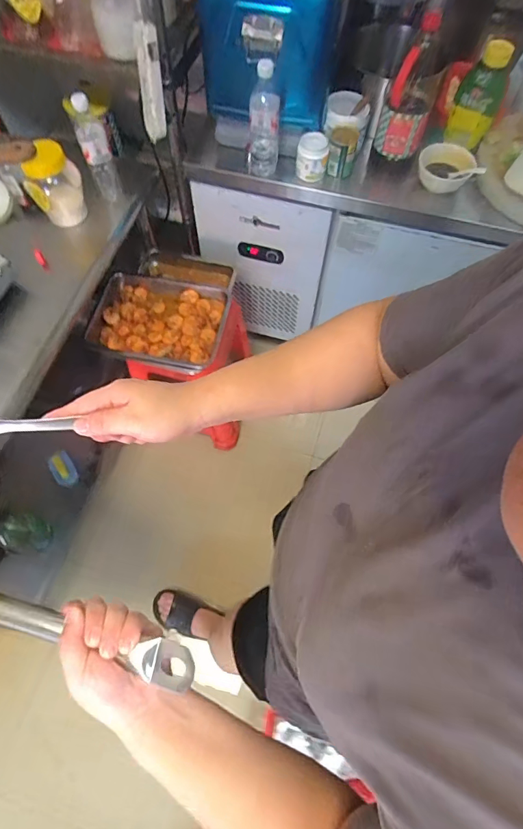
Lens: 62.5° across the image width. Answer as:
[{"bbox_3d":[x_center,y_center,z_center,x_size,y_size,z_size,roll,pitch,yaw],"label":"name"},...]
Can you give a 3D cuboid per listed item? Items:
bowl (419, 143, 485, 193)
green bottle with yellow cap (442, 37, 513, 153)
[{"bbox_3d":[0.441,-0.574,1.007,0.128,0.052,0.108,-2,65,-2],"label":"bowl"},{"bbox_3d":[0.469,-0.682,0.927,0.095,0.195,0.069,25,67,11],"label":"green bottle with yellow cap"}]

